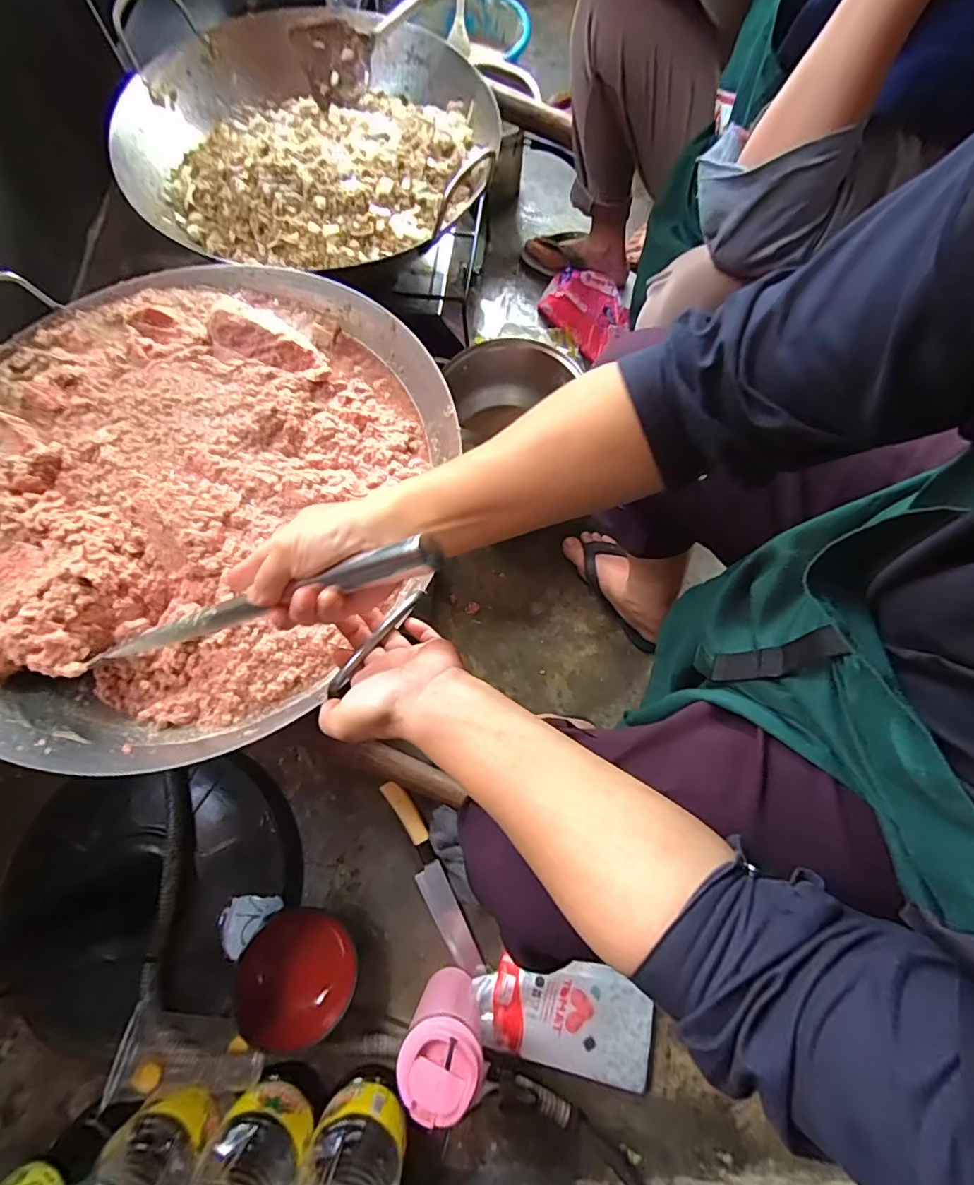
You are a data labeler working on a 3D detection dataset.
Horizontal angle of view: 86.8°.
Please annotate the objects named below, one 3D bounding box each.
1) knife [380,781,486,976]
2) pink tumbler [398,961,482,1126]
[{"bbox_3d":[-0.079,0.387,0.711,0.041,0.017,0.260,-25,75,-8],"label":"knife"},{"bbox_3d":[-0.048,0.501,0.593,0.079,0.182,0.075,0,73,0],"label":"pink tumbler"}]

